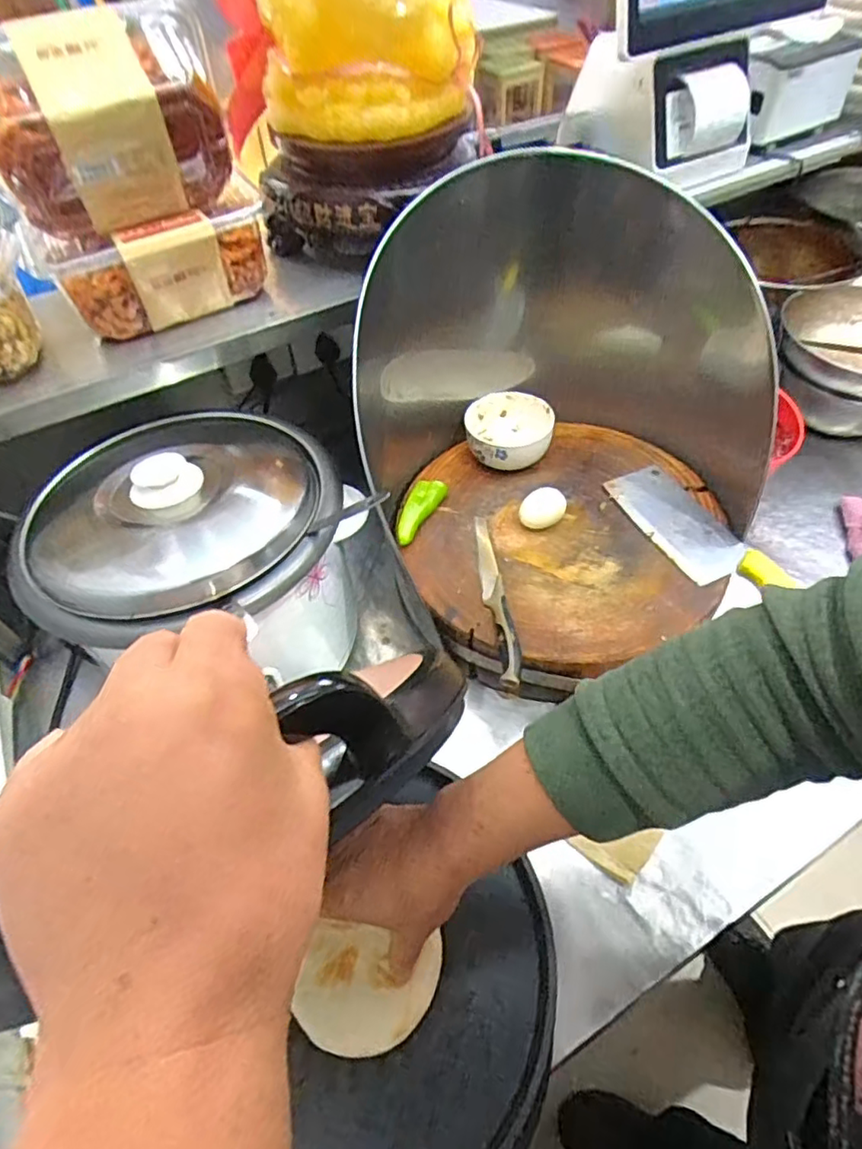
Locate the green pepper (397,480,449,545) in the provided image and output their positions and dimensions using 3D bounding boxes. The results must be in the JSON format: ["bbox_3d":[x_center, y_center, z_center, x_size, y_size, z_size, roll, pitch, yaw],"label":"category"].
[{"bbox_3d":[-0.014,-0.072,0.703,0.037,0.020,0.095,16,54,16],"label":"green pepper"}]

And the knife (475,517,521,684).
[{"bbox_3d":[0.065,0.015,0.629,0.022,0.024,0.218,-5,51,-1],"label":"knife"}]

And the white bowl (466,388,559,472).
[{"bbox_3d":[0.096,-0.173,0.756,0.099,0.052,0.102,-2,51,2],"label":"white bowl"}]

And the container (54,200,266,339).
[{"bbox_3d":[-0.234,-0.279,0.562,0.189,0.080,0.054,-29,55,-18],"label":"container"}]

